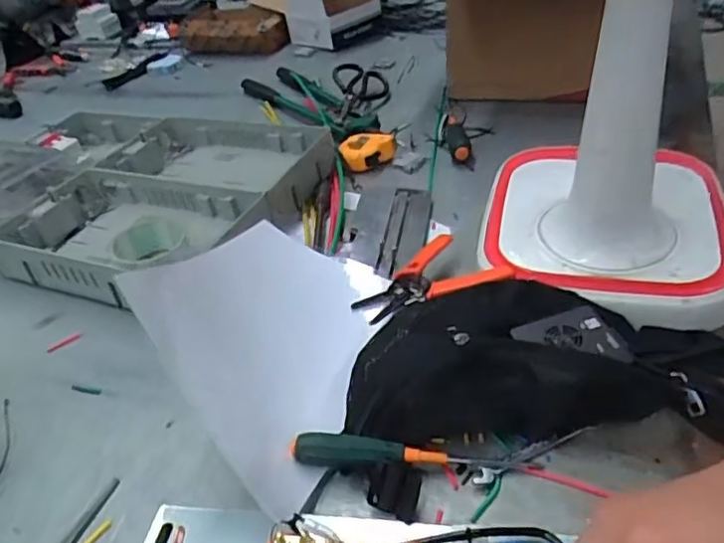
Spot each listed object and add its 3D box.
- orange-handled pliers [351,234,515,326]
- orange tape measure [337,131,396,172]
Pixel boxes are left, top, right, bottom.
[{"bbox_3d":[0.064,0.009,0.609,0.141,0.017,0.107,-29,40,-21],"label":"orange-handled pliers"},{"bbox_3d":[0.009,-0.177,0.887,0.082,0.034,0.056,-9,37,5],"label":"orange tape measure"}]

